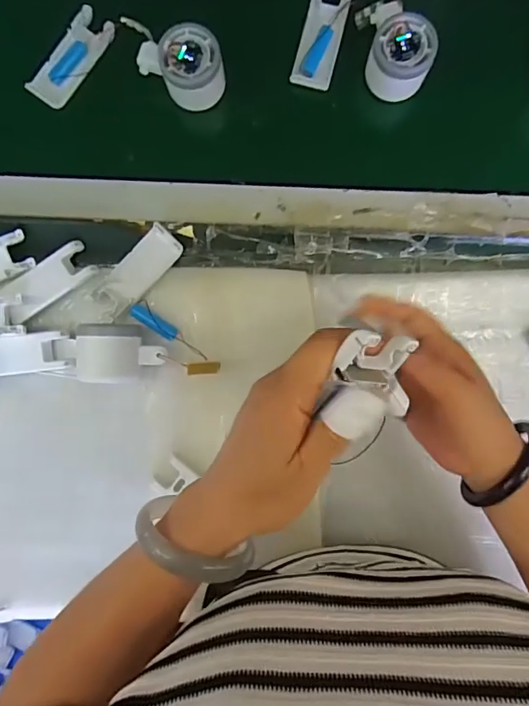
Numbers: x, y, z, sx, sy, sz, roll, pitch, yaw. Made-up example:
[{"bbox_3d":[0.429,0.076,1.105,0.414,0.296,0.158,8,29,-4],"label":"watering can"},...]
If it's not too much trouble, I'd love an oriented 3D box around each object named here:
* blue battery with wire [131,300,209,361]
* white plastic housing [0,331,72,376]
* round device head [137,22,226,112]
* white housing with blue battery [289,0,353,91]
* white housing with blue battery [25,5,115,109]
[{"bbox_3d":[-0.094,-0.021,0.470,0.089,0.019,0.019,36,90,2],"label":"blue battery with wire"},{"bbox_3d":[-0.245,0.002,0.479,0.096,0.021,0.038,-6,89,1],"label":"white plastic housing"},{"bbox_3d":[-0.081,-0.281,0.473,0.078,0.044,0.067,34,90,2],"label":"round device head"},{"bbox_3d":[0.058,-0.322,0.488,0.042,0.017,0.101,14,89,2],"label":"white housing with blue battery"},{"bbox_3d":[-0.198,-0.303,0.499,0.043,0.012,0.105,37,90,2],"label":"white housing with blue battery"}]

